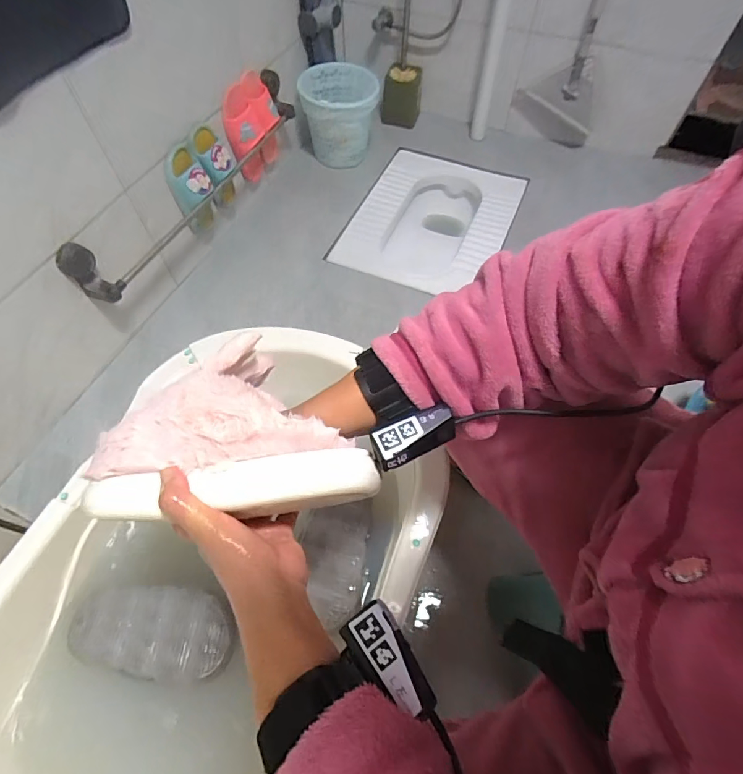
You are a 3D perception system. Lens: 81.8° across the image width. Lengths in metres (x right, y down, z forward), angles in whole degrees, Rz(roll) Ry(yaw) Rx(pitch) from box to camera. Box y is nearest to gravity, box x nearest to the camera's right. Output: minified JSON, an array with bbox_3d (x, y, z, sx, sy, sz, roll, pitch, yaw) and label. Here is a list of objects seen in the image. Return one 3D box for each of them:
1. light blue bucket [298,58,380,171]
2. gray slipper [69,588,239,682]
[{"bbox_3d":[-0.092,-0.803,1.291,0.225,0.201,0.207,-4,60,-1],"label":"light blue bucket"},{"bbox_3d":[-0.299,0.328,0.583,0.221,0.036,0.106,8,60,5],"label":"gray slipper"}]

